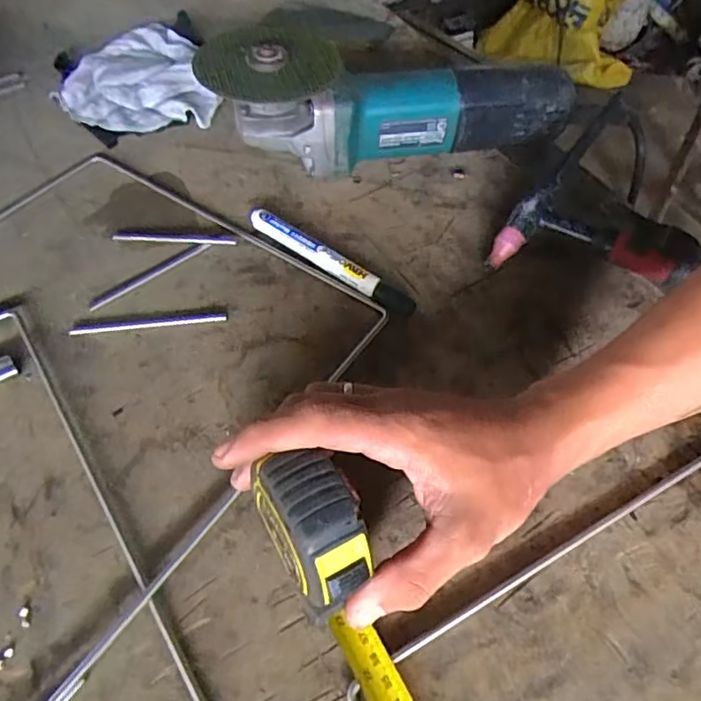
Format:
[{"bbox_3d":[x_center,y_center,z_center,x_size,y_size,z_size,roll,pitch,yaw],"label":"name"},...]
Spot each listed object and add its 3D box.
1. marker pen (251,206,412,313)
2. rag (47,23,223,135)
[{"bbox_3d":[-0.016,-0.063,0.403,0.141,0.017,0.013,33,61,22],"label":"marker pen"},{"bbox_3d":[-0.195,-0.254,0.537,0.132,0.025,0.146,-8,54,-5],"label":"rag"}]

